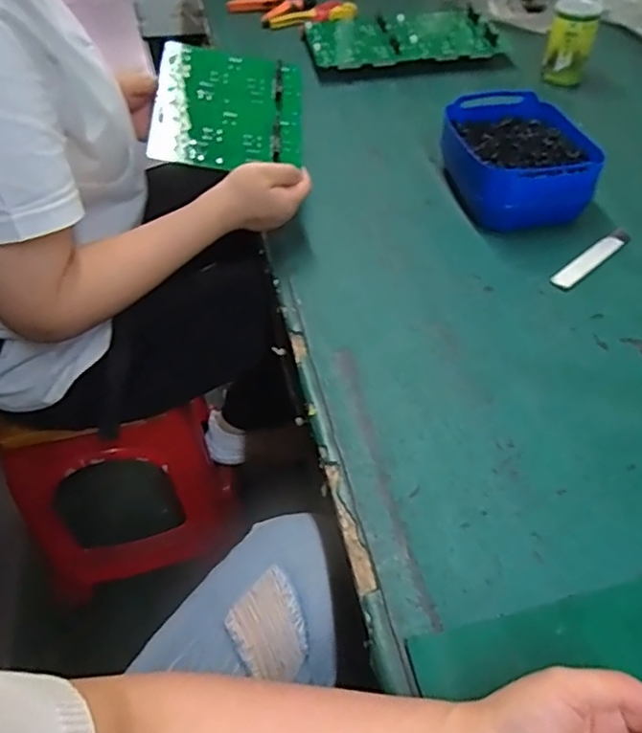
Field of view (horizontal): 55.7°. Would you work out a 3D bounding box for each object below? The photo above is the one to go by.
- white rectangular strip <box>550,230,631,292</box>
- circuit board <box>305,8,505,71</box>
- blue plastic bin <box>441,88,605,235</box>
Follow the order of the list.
[{"bbox_3d":[0.307,-0.123,0.687,0.138,0.004,0.025,-34,55,-25],"label":"white rectangular strip"},{"bbox_3d":[0.140,-0.582,1.077,0.317,0.032,0.184,-4,47,-1],"label":"circuit board"},{"bbox_3d":[0.240,-0.264,0.762,0.159,0.067,0.204,-3,48,0],"label":"blue plastic bin"}]

